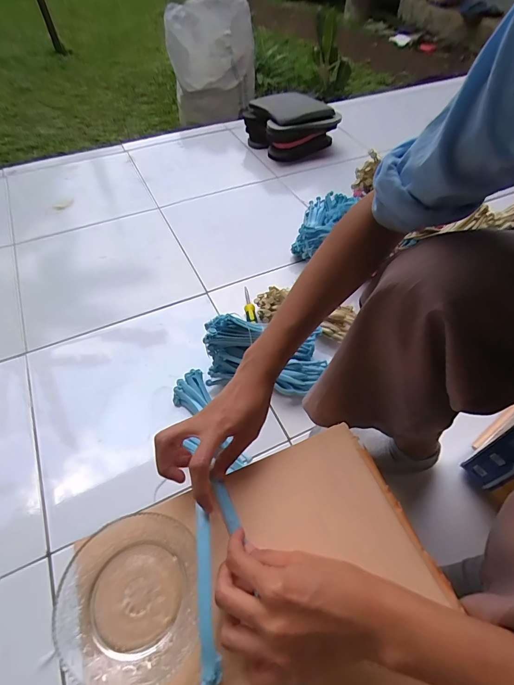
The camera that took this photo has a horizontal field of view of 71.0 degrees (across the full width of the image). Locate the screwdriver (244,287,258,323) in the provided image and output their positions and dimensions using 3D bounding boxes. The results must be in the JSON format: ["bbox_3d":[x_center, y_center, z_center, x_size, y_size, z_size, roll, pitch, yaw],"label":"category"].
[{"bbox_3d":[-0.023,-0.091,0.818,0.022,0.027,0.117,-12,54,-9],"label":"screwdriver"}]

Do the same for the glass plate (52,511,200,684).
[{"bbox_3d":[-0.100,0.201,0.286,0.104,0.018,0.111,0,53,0],"label":"glass plate"}]

